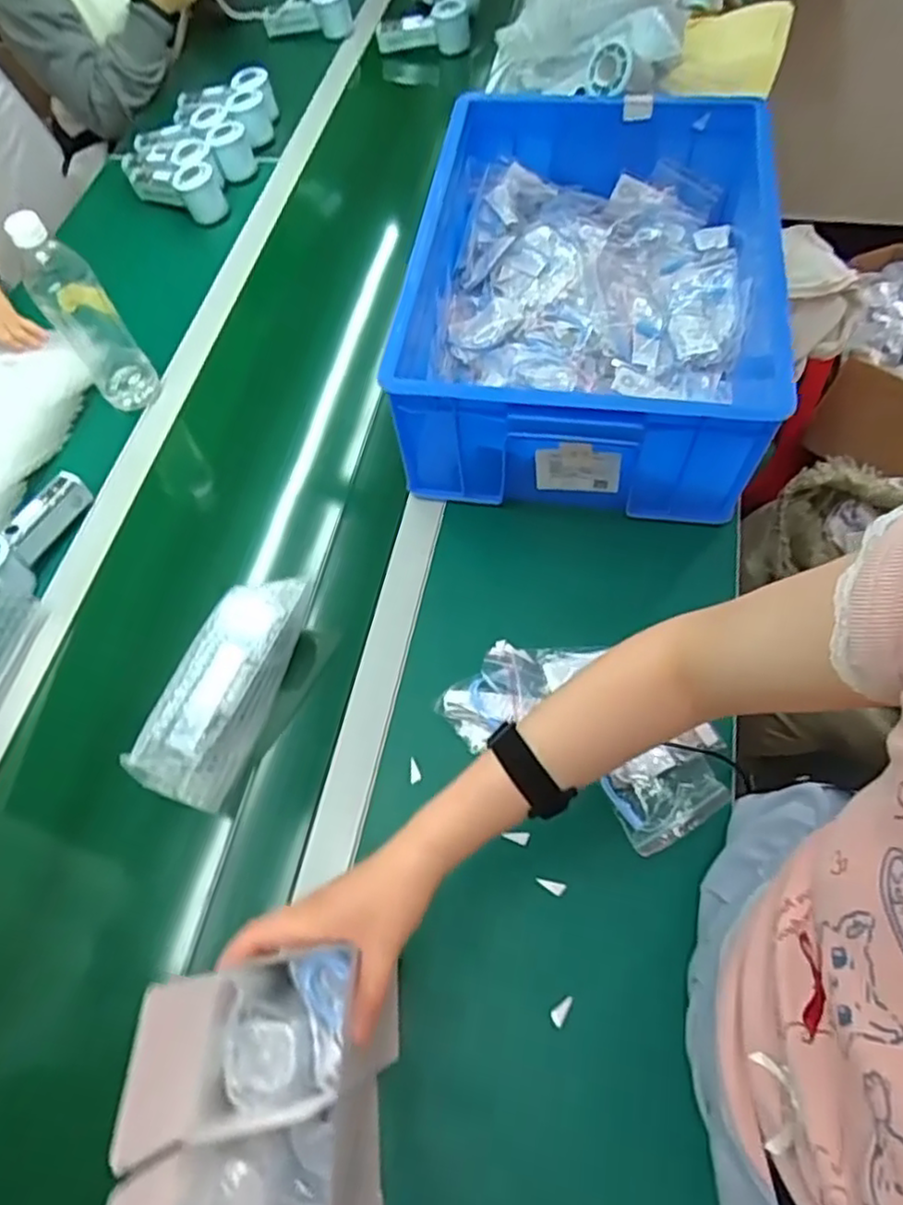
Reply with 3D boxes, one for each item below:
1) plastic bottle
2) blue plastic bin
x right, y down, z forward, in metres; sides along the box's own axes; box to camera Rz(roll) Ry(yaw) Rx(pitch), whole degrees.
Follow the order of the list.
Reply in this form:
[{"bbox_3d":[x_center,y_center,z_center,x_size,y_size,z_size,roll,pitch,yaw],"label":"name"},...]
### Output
[{"bbox_3d":[-0.401,-0.315,0.749,0.065,0.220,0.062,-31,64,-12],"label":"plastic bottle"},{"bbox_3d":[0.152,-0.325,0.732,0.371,0.155,0.455,8,62,8],"label":"blue plastic bin"}]

